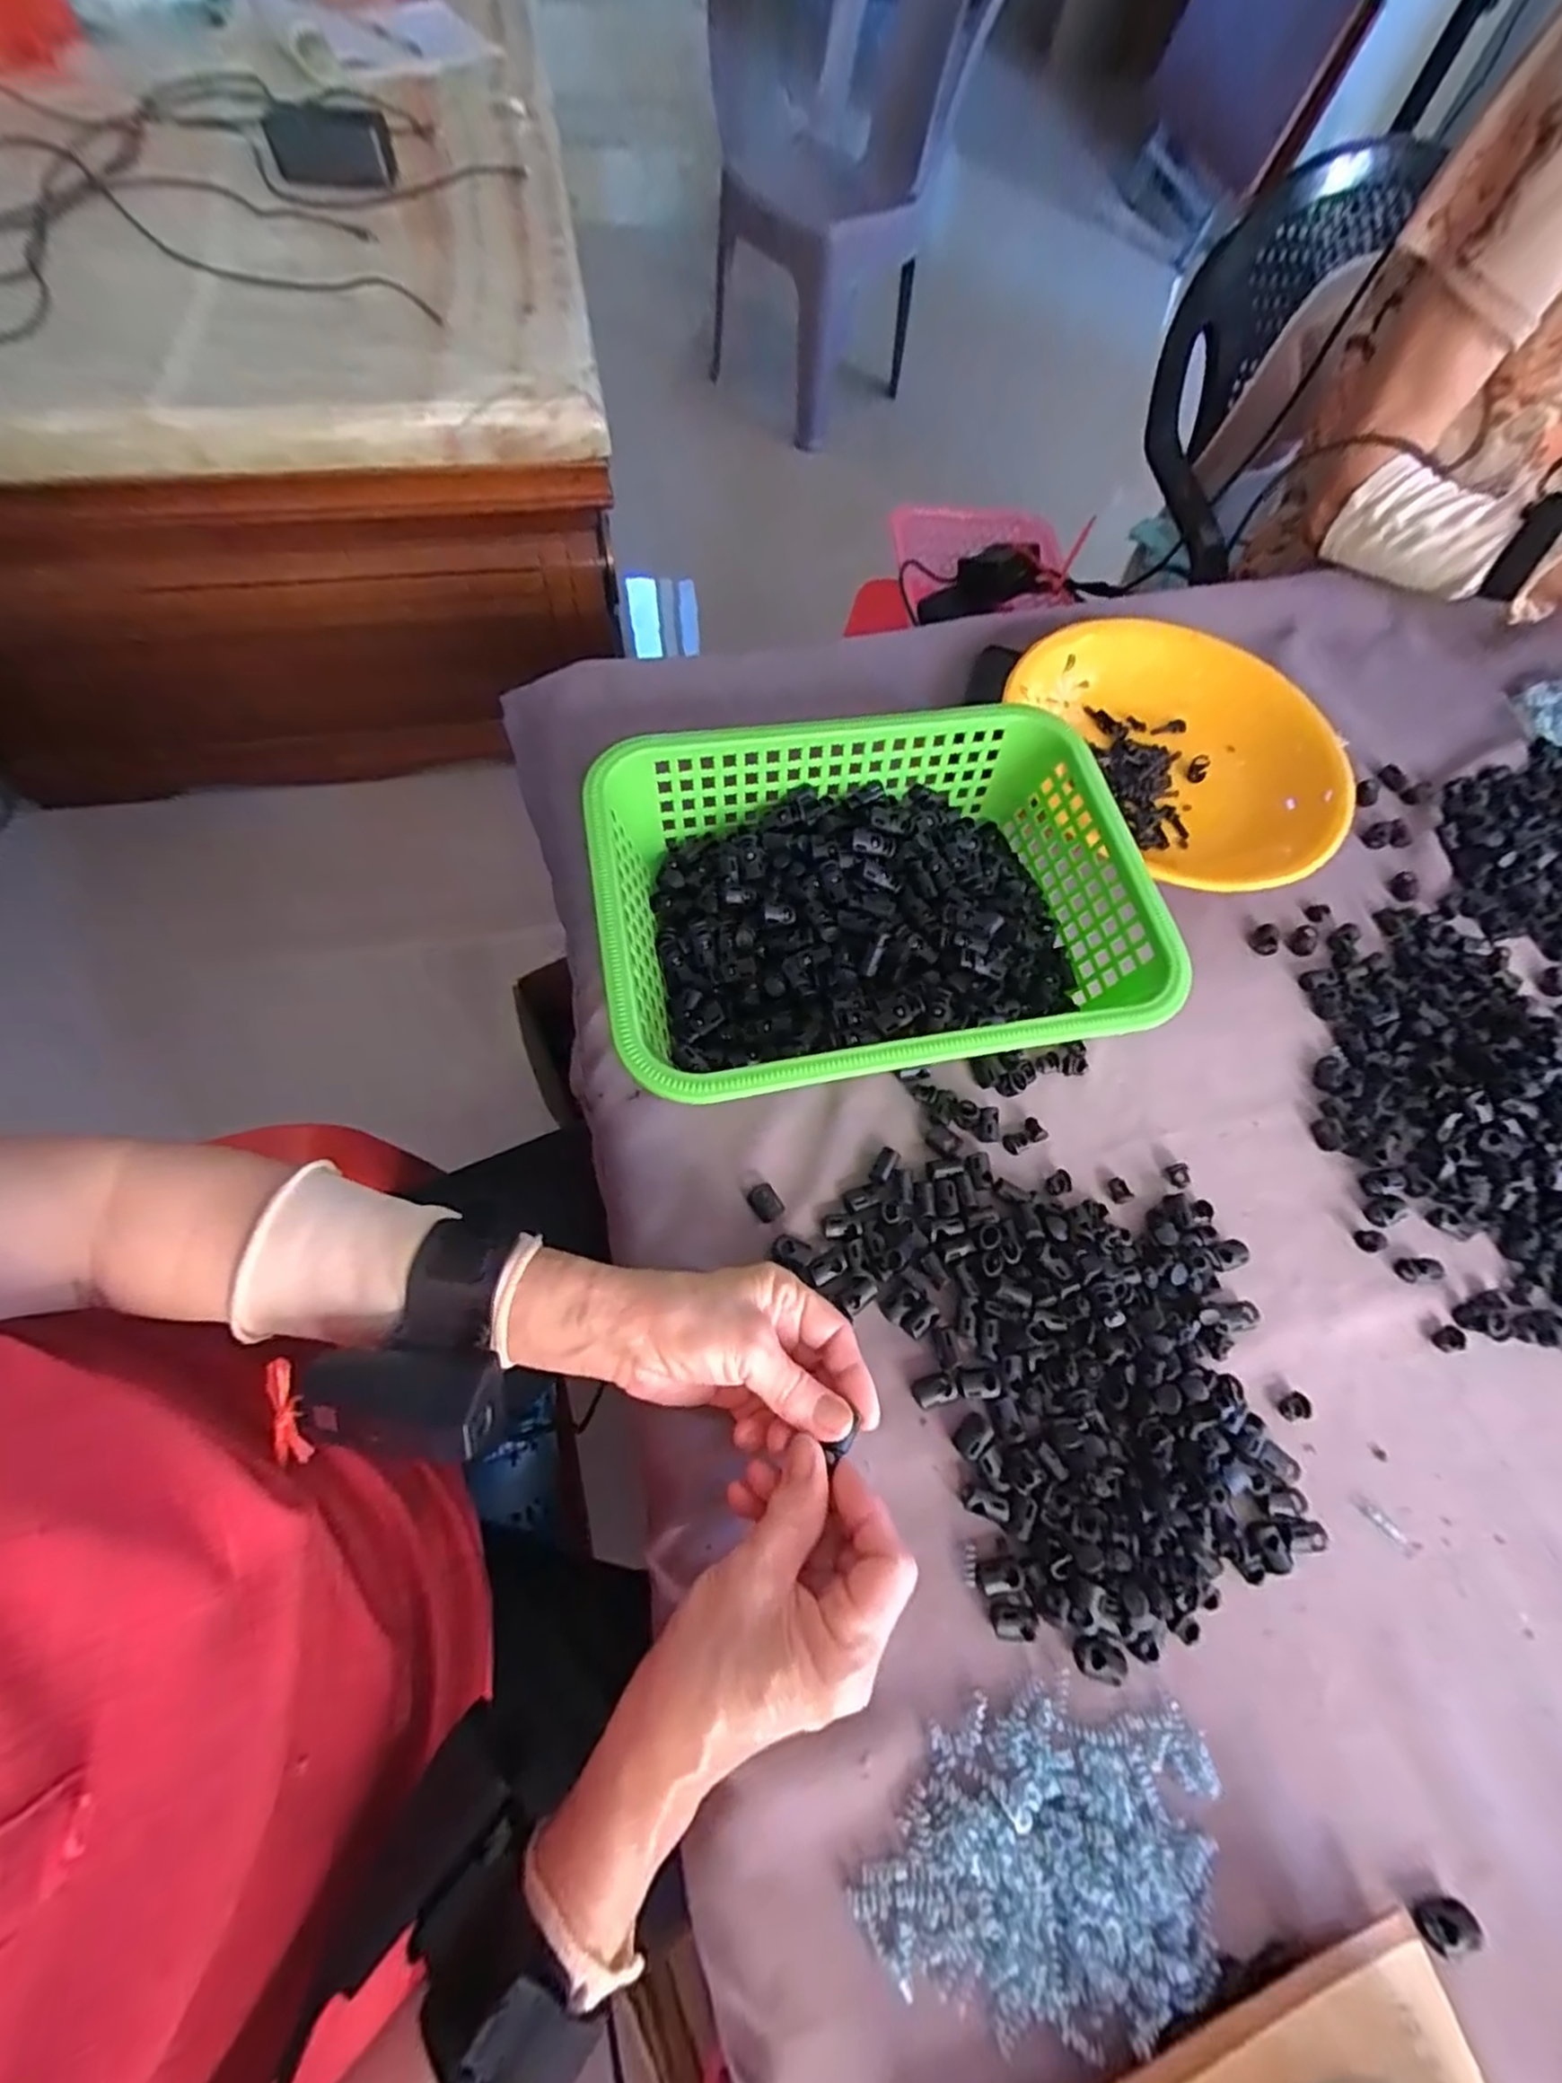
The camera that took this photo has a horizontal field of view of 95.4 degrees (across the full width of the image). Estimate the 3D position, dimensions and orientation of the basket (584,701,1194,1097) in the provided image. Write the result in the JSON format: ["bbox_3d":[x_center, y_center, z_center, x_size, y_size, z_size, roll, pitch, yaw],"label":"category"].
[{"bbox_3d":[0.052,-0.072,0.416,0.298,0.089,0.218,-10,68,-9],"label":"basket"}]

